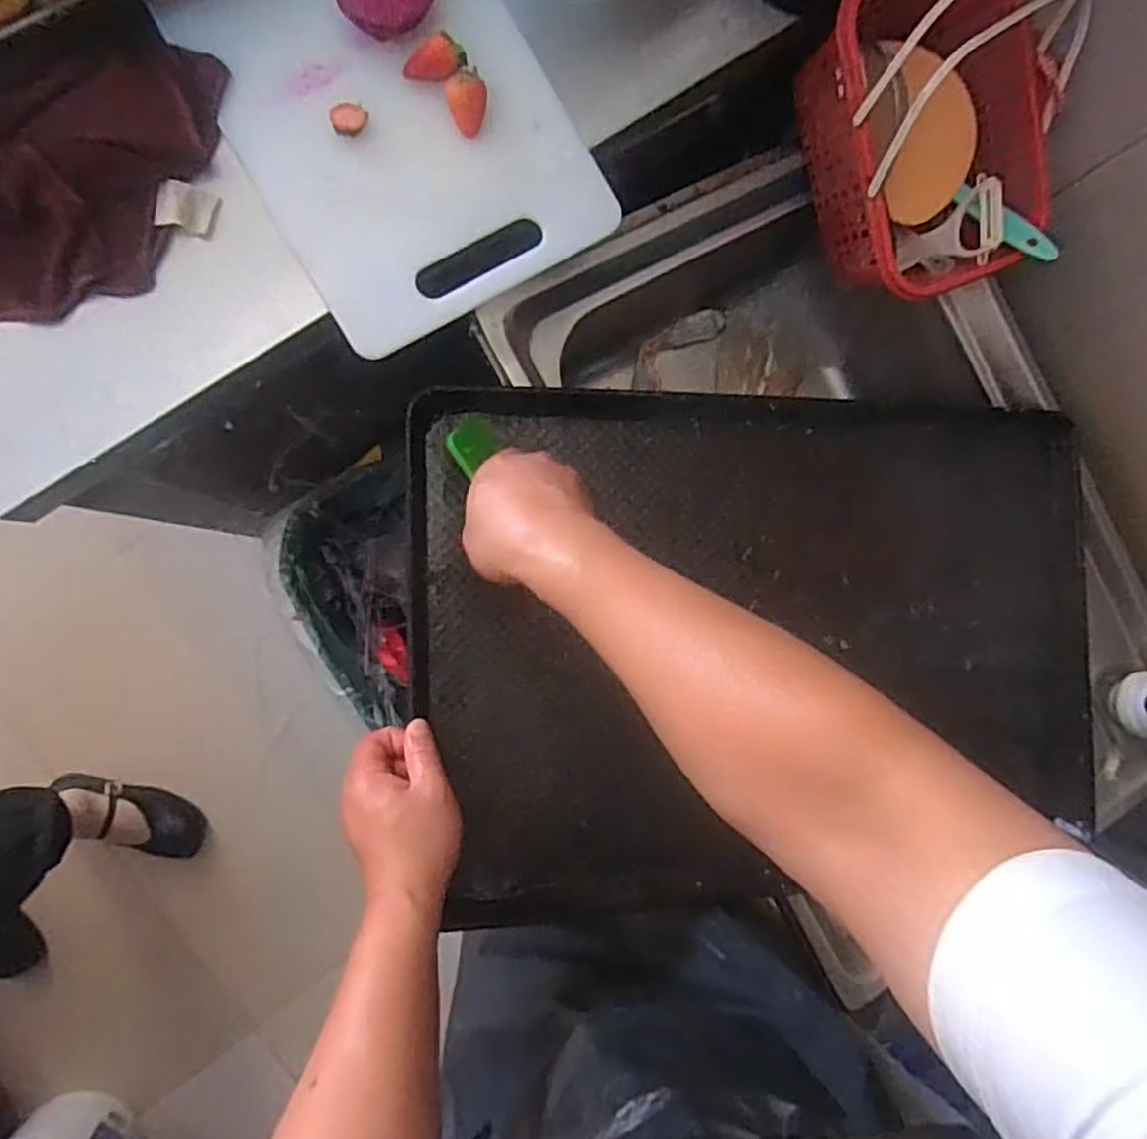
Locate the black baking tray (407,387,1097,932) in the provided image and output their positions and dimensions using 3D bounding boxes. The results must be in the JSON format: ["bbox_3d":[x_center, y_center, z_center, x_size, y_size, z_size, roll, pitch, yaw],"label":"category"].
[{"bbox_3d":[0.171,0.059,0.614,0.582,0.049,0.412,-2,90,-10],"label":"black baking tray"}]

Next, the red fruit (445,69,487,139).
[{"bbox_3d":[-0.072,-0.313,0.487,0.027,0.020,0.038,6,88,-10],"label":"red fruit"}]

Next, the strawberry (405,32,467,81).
[{"bbox_3d":[-0.091,-0.337,0.482,0.040,0.018,0.021,-5,90,-10],"label":"strawberry"}]

